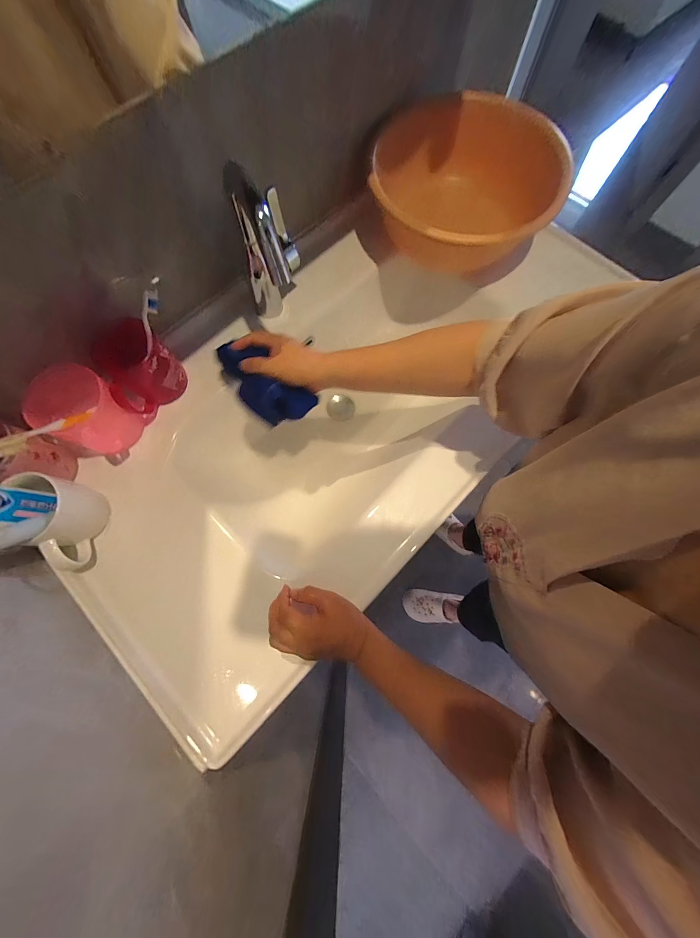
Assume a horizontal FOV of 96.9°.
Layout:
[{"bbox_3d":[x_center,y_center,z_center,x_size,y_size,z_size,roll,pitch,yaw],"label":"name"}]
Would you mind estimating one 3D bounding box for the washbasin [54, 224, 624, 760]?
[{"bbox_3d":[-0.048,-0.058,0.537,0.464,0.200,0.793,39,78,10],"label":"washbasin"}]

